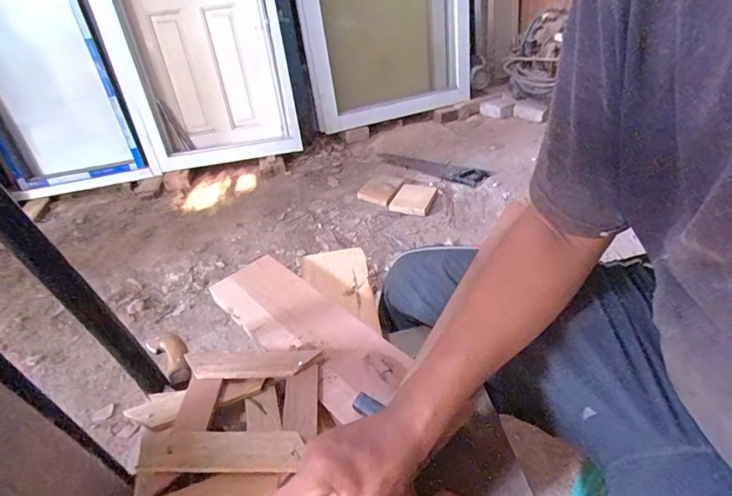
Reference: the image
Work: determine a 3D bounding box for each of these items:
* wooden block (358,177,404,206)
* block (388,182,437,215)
[{"bbox_3d":[0.068,-0.267,1.810,0.169,0.040,0.225,9,41,21],"label":"wooden block"},{"bbox_3d":[0.205,-0.212,1.725,0.157,0.029,0.218,11,42,22],"label":"block"}]

